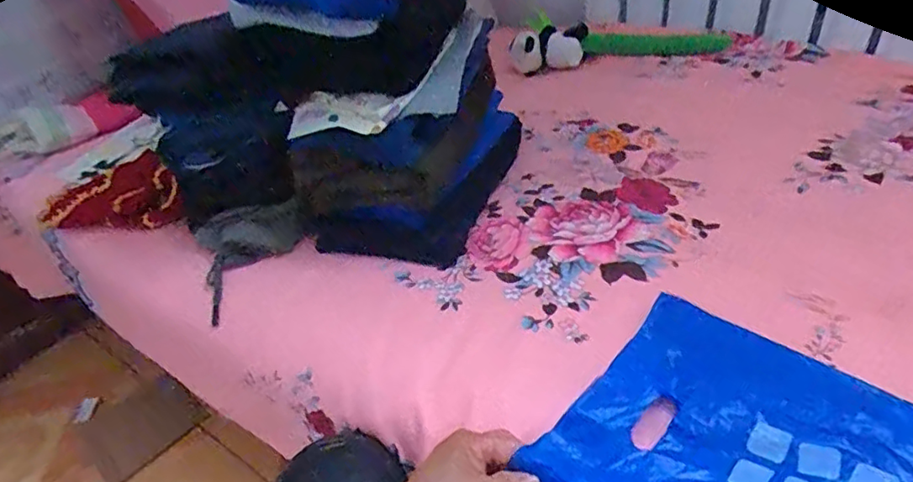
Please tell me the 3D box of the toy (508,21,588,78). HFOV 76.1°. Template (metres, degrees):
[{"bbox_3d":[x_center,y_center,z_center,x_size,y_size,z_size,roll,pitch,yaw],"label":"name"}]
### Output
[{"bbox_3d":[0.163,-0.343,1.031,0.139,0.066,0.087,-10,38,-4],"label":"toy"}]

